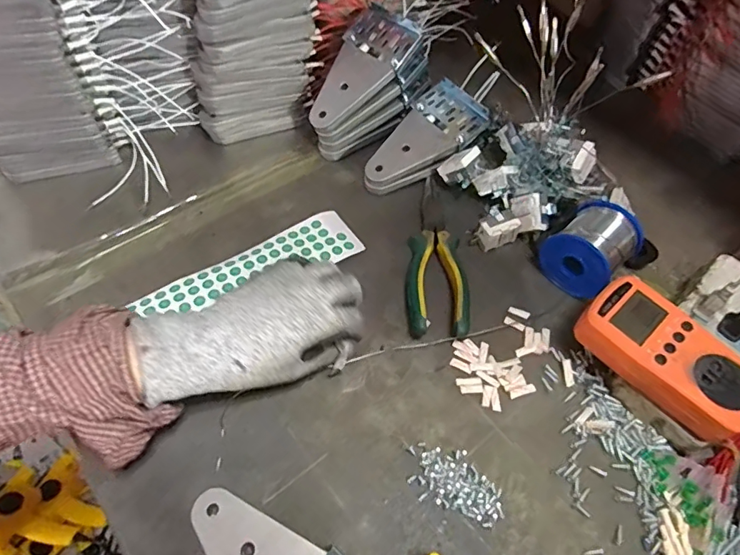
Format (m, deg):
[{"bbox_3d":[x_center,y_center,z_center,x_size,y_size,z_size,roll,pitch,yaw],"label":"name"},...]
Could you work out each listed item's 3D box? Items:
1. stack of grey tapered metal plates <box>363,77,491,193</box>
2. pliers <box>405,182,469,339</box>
[{"bbox_3d":[0.057,-0.143,0.513,0.147,0.021,0.074,-43,69,-8],"label":"stack of grey tapered metal plates"},{"bbox_3d":[0.063,-0.023,0.460,0.052,0.024,0.174,6,58,0],"label":"pliers"}]

